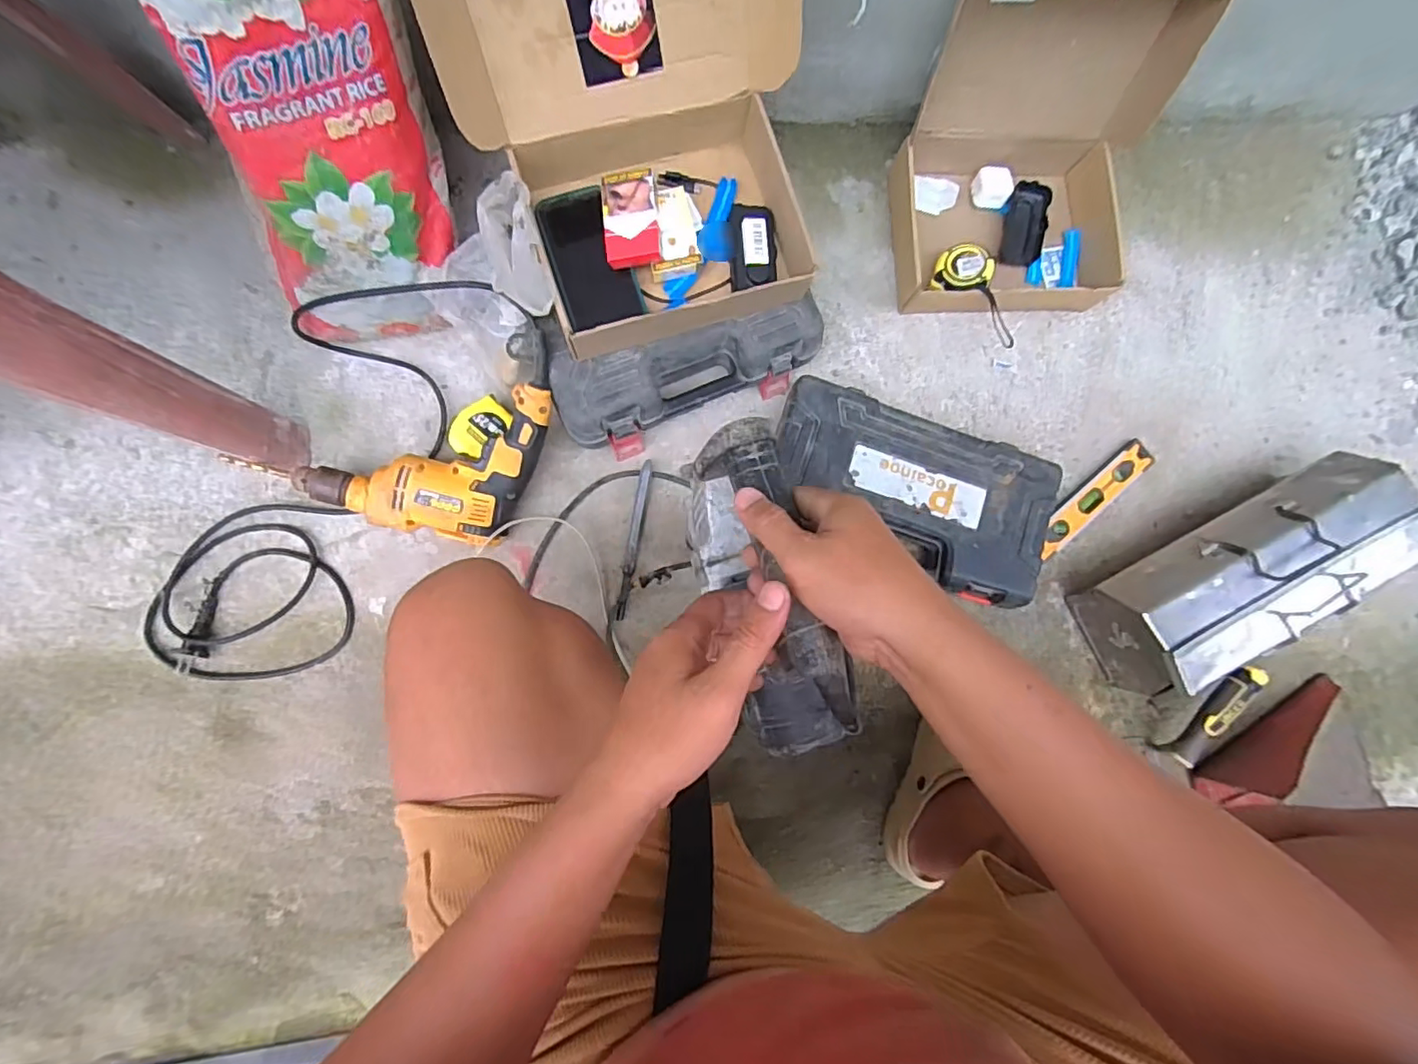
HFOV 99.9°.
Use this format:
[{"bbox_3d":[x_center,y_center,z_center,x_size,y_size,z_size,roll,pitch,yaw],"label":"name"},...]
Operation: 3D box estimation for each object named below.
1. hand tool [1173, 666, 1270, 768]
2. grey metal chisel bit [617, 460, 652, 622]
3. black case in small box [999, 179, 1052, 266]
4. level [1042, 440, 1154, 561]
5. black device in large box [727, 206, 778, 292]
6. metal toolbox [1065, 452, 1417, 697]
[{"bbox_3d":[0.606,0.218,0.710,0.027,0.025,0.138,27,104,-2],"label":"hand tool"},{"bbox_3d":[-0.092,0.009,0.733,0.016,0.012,0.195,10,84,-4],"label":"grey metal chisel bit"},{"bbox_3d":[0.429,-0.420,0.806,0.053,0.027,0.108,11,84,-4],"label":"black case in small box"},{"bbox_3d":[0.507,-0.045,0.789,0.204,0.013,0.041,-39,89,-7],"label":"level"},{"bbox_3d":[0.050,-0.316,0.657,0.052,0.022,0.100,-3,84,-3],"label":"black device in large box"},{"bbox_3d":[0.648,0.048,0.725,0.359,0.143,0.143,-30,88,-7],"label":"metal toolbox"}]

